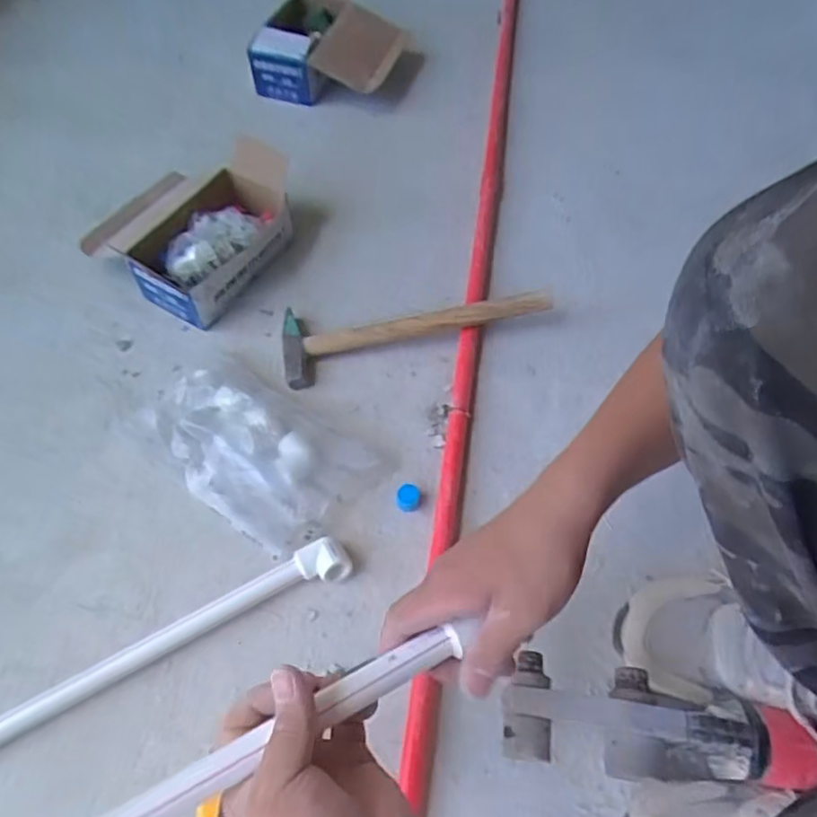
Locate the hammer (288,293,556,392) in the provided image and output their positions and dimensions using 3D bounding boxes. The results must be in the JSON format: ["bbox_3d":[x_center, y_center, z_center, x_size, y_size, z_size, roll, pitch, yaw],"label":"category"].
[{"bbox_3d":[0.006,-0.101,0.699,0.305,0.042,0.097,-12,60,-7],"label":"hammer"}]

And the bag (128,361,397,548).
[{"bbox_3d":[-0.162,0.038,0.624,0.257,0.046,0.143,30,64,16],"label":"bag"}]

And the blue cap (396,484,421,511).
[{"bbox_3d":[0.000,0.089,0.610,0.024,0.016,0.024,2,60,1],"label":"blue cap"}]

